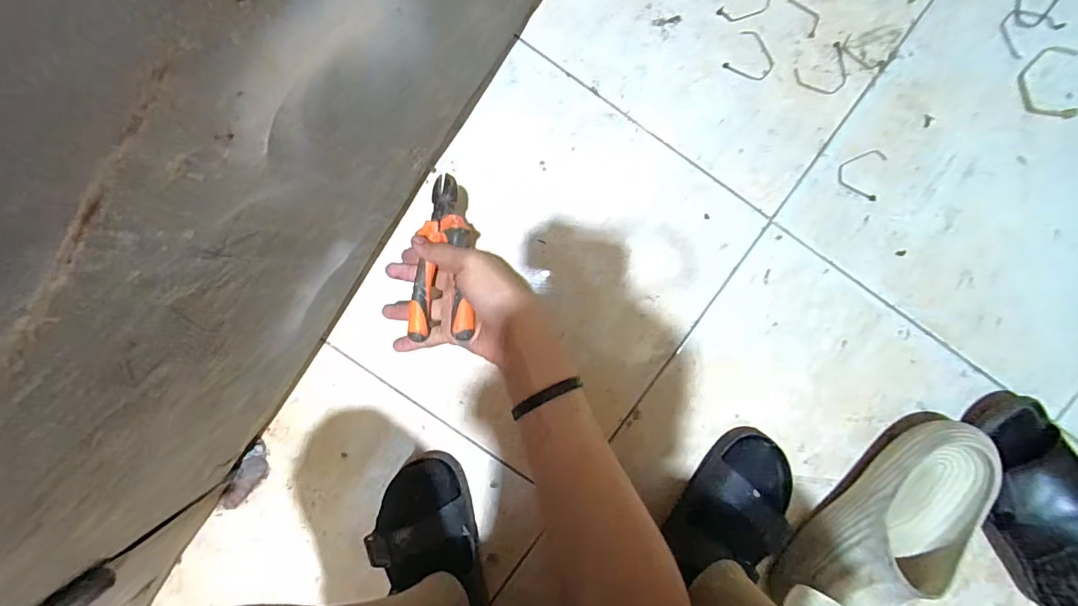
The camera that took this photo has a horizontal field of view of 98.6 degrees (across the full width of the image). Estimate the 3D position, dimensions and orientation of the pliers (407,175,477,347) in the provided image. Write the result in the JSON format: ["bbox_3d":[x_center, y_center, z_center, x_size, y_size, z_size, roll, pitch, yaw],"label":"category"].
[{"bbox_3d":[-0.083,-0.041,0.418,0.068,0.021,0.150,2,86,35],"label":"pliers"}]

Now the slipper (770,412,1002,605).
[{"bbox_3d":[0.378,0.256,0.492,0.133,0.086,0.275,42,94,-3],"label":"slipper"}]

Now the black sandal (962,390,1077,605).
[{"bbox_3d":[0.550,0.217,0.496,0.101,0.061,0.260,-29,94,3],"label":"black sandal"}]

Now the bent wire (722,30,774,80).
[{"bbox_3d":[0.229,-0.263,0.495,0.047,0.004,0.046,0,94,0],"label":"bent wire"}]

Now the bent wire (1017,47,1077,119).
[{"bbox_3d":[0.541,-0.230,0.492,0.055,0.010,0.075,-14,96,2],"label":"bent wire"}]

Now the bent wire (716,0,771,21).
[{"bbox_3d":[0.221,-0.319,0.490,0.044,0.004,0.054,33,94,-2],"label":"bent wire"}]

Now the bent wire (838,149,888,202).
[{"bbox_3d":[0.349,-0.142,0.503,0.043,0.006,0.054,12,94,0],"label":"bent wire"}]

